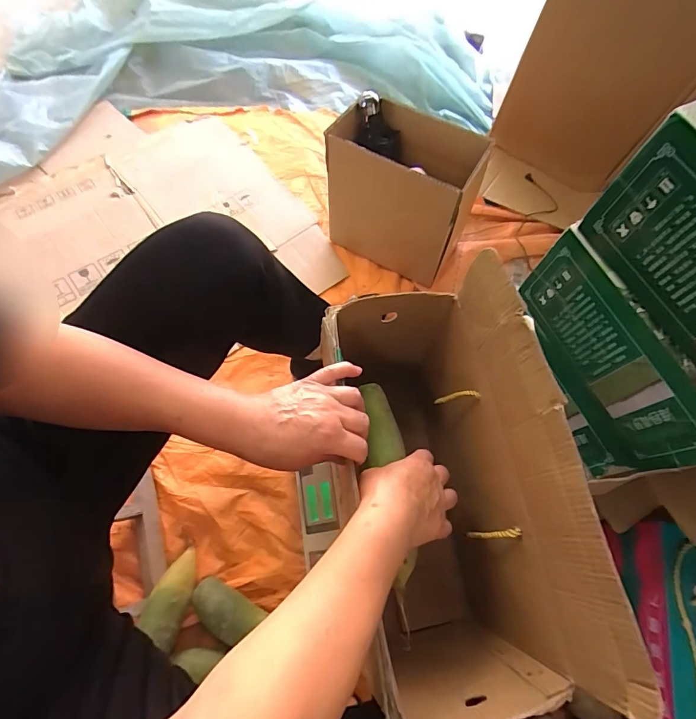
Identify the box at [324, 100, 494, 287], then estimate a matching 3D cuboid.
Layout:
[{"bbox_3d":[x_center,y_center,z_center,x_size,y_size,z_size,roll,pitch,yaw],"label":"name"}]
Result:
[{"bbox_3d":[0.095,-0.310,0.795,0.271,0.265,0.156,25,66,8],"label":"box"}]

